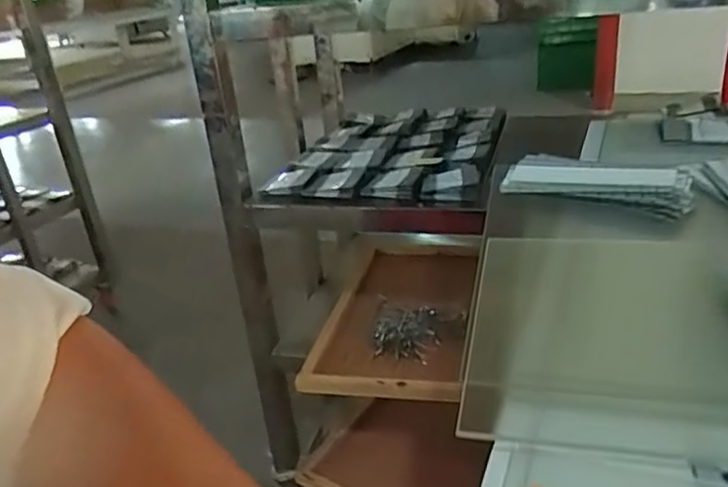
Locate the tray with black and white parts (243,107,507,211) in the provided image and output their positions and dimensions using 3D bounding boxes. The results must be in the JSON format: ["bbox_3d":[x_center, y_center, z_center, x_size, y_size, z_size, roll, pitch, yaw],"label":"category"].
[{"bbox_3d":[0.070,-0.174,1.062,0.341,0.032,0.506,1,26,18],"label":"tray with black and white parts"}]

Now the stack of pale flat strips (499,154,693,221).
[{"bbox_3d":[0.187,-0.050,0.493,0.143,0.024,0.051,16,34,41],"label":"stack of pale flat strips"}]

